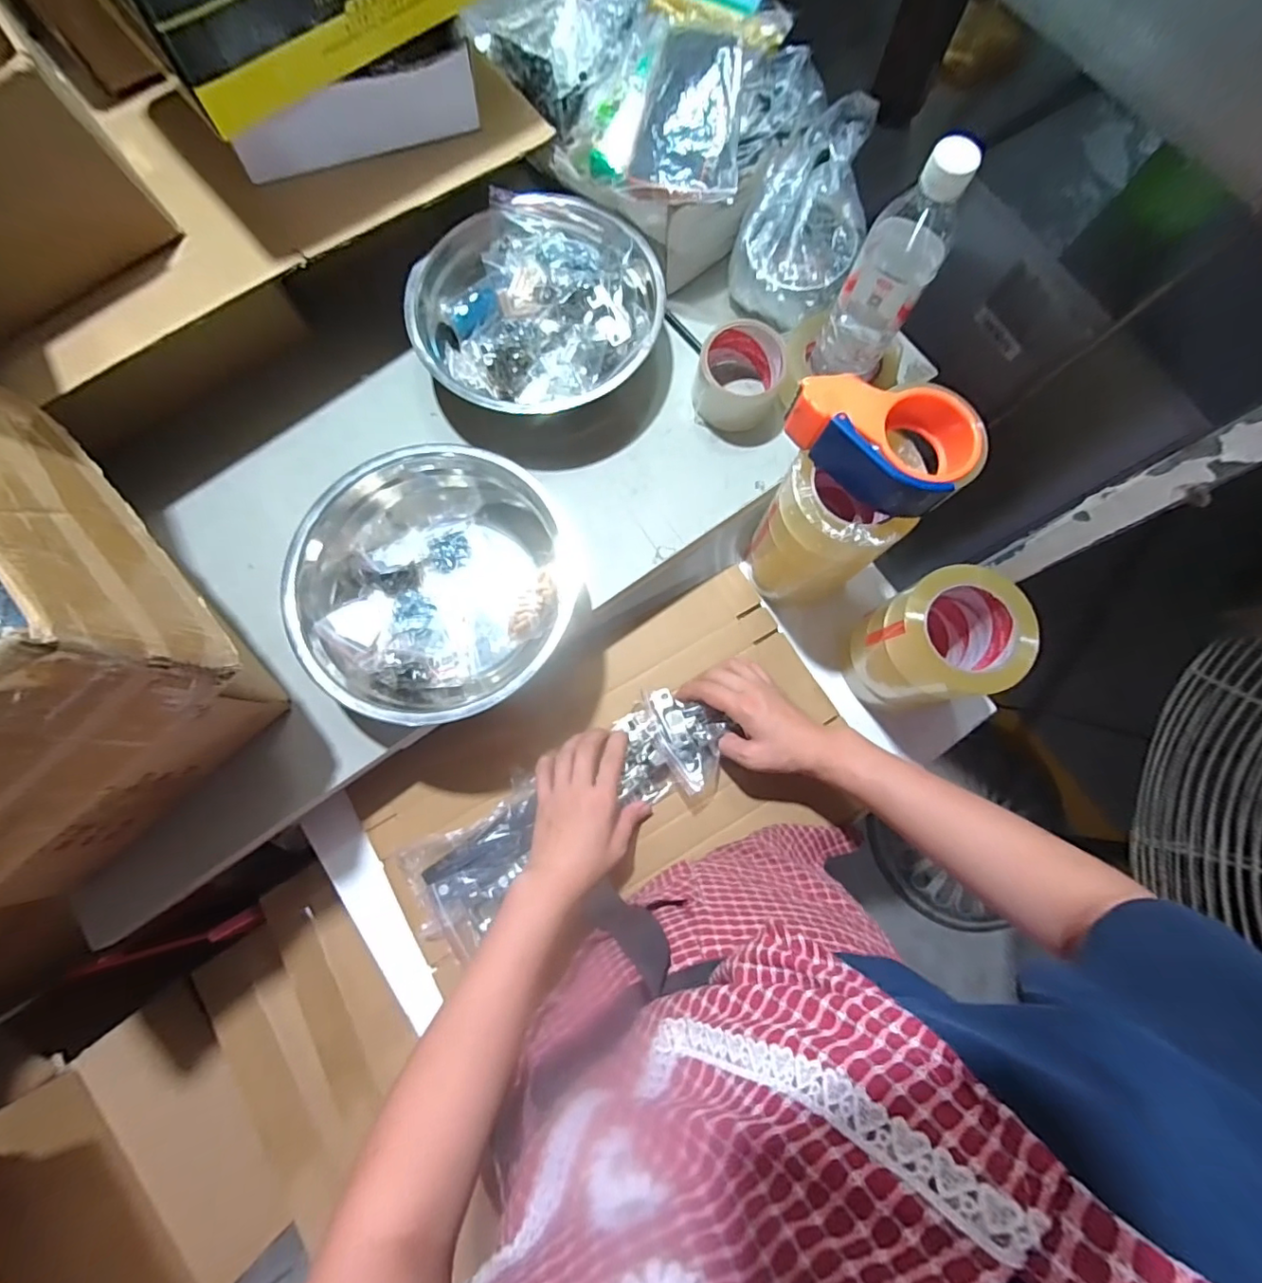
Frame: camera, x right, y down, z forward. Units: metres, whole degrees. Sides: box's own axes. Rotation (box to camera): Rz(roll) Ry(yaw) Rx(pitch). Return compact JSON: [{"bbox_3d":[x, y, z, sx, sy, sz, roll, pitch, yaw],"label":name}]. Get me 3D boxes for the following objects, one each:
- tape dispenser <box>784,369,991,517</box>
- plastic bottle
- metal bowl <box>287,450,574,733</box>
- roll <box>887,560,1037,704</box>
[{"bbox_3d":[0.203,-0.167,0.429,0.142,0.056,0.086,38,80,7],"label":"tape dispenser"},{"bbox_3d":[0.217,-0.308,0.459,0.063,0.196,0.058,0,78,0],"label":"plastic bottle"},{"bbox_3d":[-0.176,-0.050,0.504,0.237,0.078,0.243,0,78,0],"label":"metal bowl"},{"bbox_3d":[0.290,-0.007,0.480,0.104,0.051,0.109,0,78,0],"label":"roll"}]

